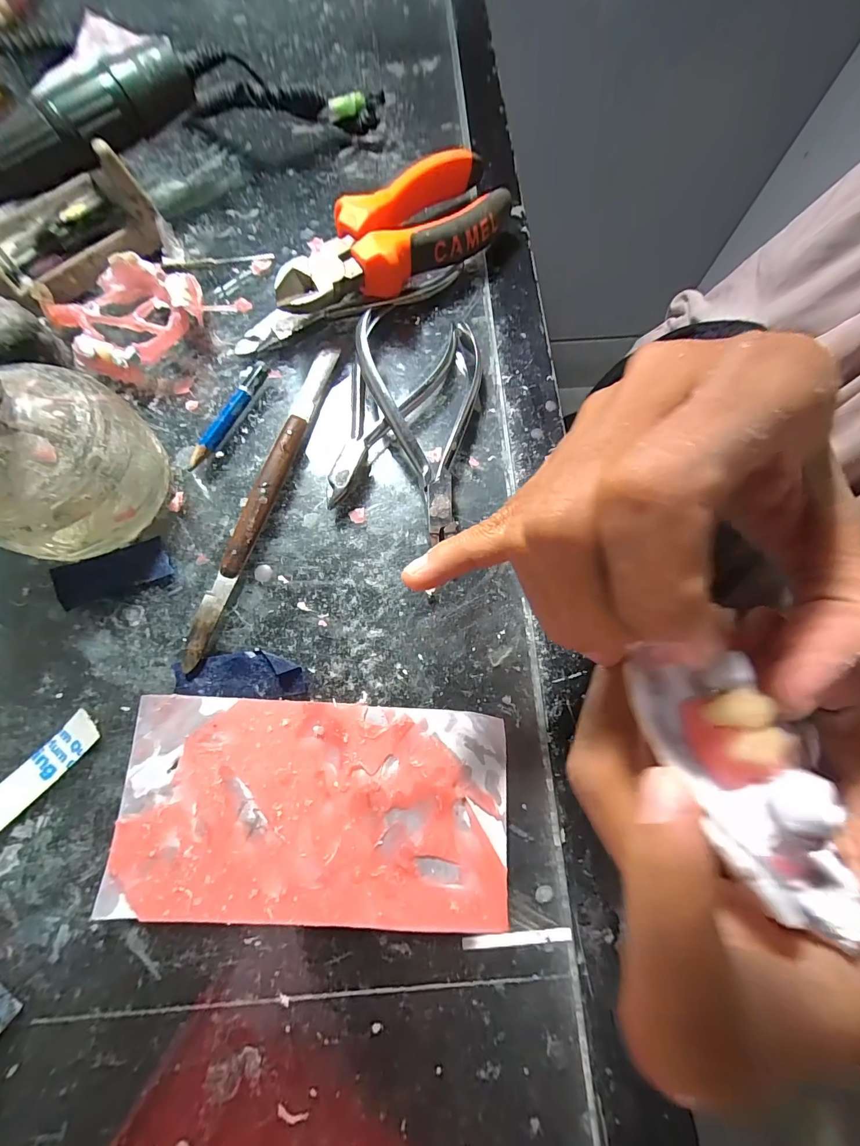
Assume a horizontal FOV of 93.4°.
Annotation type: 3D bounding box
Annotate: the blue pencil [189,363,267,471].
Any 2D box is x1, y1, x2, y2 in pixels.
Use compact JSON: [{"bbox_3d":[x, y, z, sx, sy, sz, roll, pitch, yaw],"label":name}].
[{"bbox_3d":[-0.099,-0.080,0.204,0.009,0.009,0.067,22,74,5],"label":"blue pencil"}]

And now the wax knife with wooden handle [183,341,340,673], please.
[{"bbox_3d":[-0.077,-0.041,0.192,0.013,0.009,0.170,17,74,4],"label":"wax knife with wooden handle"}]

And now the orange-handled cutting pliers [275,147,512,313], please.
[{"bbox_3d":[-0.018,-0.180,0.222,0.150,0.035,0.051,-41,79,-12],"label":"orange-handled cutting pliers"}]

